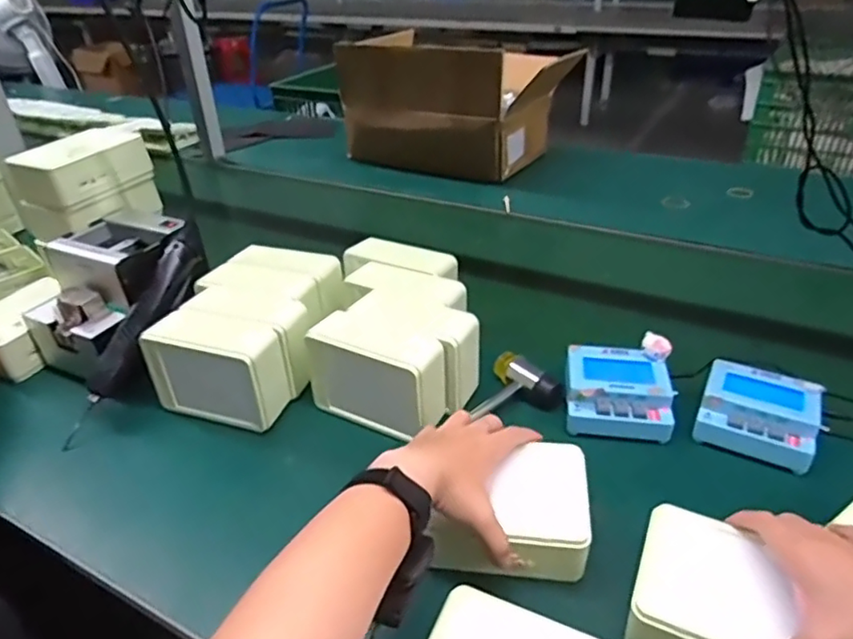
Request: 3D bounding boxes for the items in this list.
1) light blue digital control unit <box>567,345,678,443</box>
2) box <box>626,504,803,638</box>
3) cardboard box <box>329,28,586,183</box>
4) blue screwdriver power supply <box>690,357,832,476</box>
[{"bbox_3d":[0.200,0.079,0.627,0.102,0.051,0.099,4,34,10],"label":"light blue digital control unit"},{"bbox_3d":[0.223,0.207,0.425,0.136,0.052,0.100,14,37,23],"label":"box"},{"bbox_3d":[0.074,-0.466,1.303,0.439,0.253,0.305,18,39,28],"label":"cardboard box"},{"bbox_3d":[0.332,0.096,0.597,0.104,0.048,0.102,16,38,26],"label":"blue screwdriver power supply"}]

